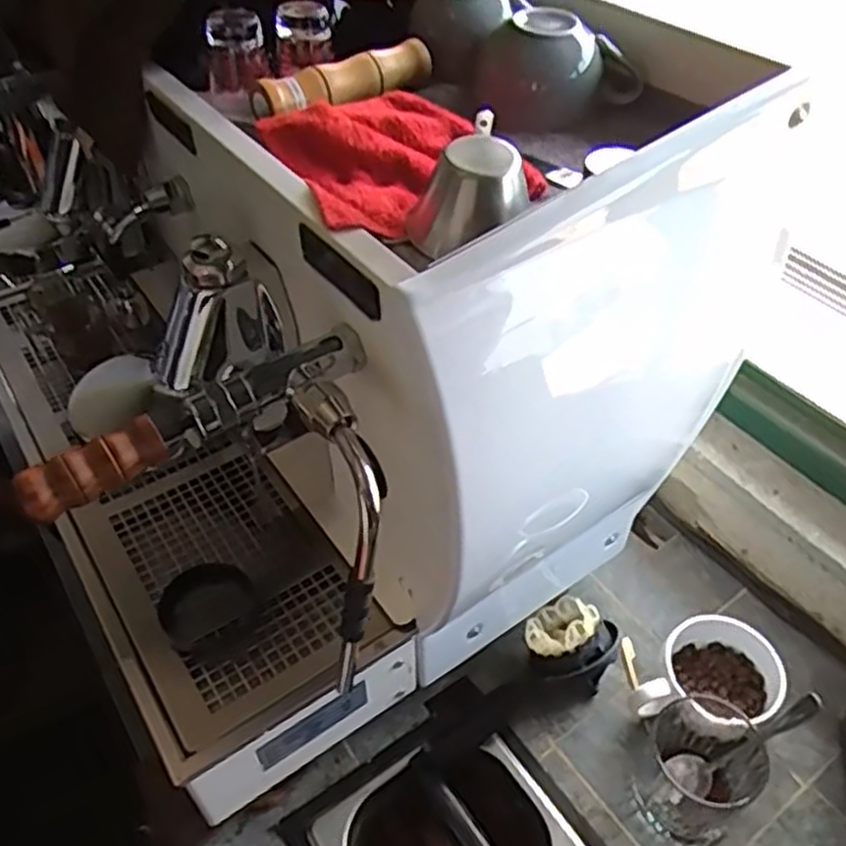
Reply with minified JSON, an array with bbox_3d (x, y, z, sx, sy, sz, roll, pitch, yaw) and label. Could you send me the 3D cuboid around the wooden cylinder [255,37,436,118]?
[{"bbox_3d":[-0.056,-0.247,0.539,0.137,0.027,0.029,-31,53,-26],"label":"wooden cylinder"}]

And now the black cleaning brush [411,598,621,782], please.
[{"bbox_3d":[0.081,0.237,0.663,0.206,0.067,0.073,-35,53,-9],"label":"black cleaning brush"}]

